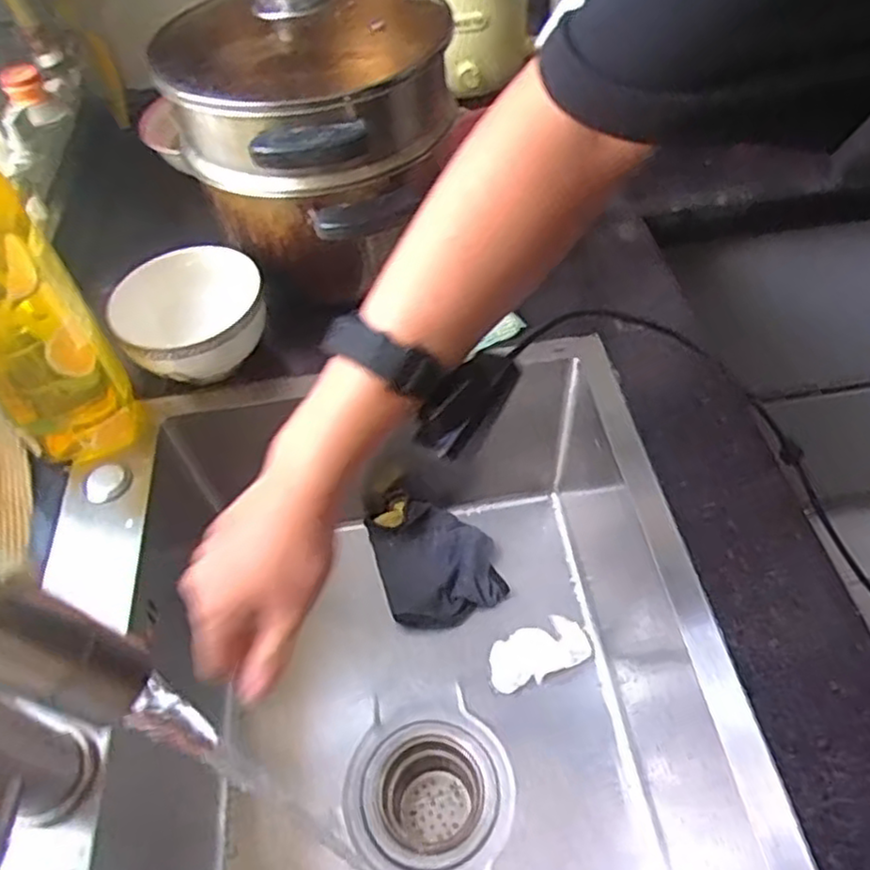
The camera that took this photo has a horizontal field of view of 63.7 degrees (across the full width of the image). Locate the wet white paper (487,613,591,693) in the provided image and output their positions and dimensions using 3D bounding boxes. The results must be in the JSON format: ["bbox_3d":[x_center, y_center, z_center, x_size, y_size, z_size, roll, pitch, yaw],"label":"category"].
[{"bbox_3d":[0.091,0.193,0.622,0.088,0.011,0.047,-20,53,-11],"label":"wet white paper"}]

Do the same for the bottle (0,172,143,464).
[{"bbox_3d":[-0.298,-0.101,0.466,0.090,0.281,0.086,-33,56,-20],"label":"bottle"}]

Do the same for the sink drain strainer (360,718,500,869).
[{"bbox_3d":[-0.003,0.305,0.589,0.106,0.057,0.108,-2,51,3],"label":"sink drain strainer"}]

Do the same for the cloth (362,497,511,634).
[{"bbox_3d":[0.000,0.120,0.676,0.107,0.031,0.122,-17,52,-9],"label":"cloth"}]

